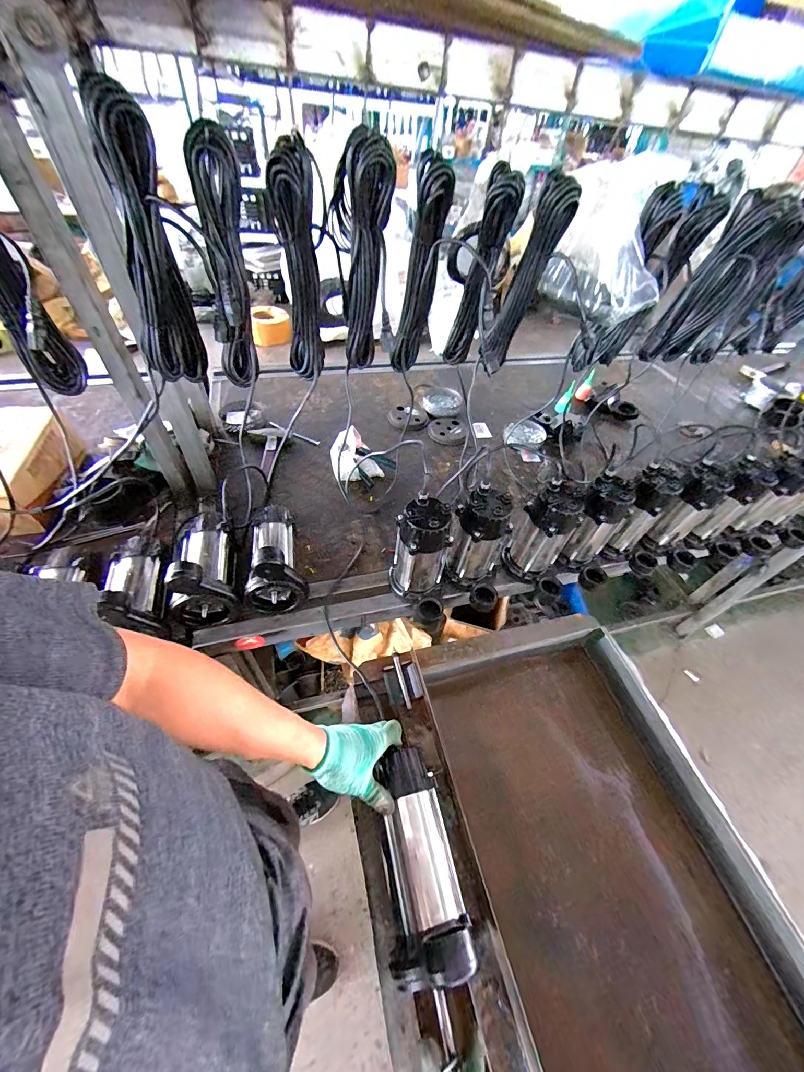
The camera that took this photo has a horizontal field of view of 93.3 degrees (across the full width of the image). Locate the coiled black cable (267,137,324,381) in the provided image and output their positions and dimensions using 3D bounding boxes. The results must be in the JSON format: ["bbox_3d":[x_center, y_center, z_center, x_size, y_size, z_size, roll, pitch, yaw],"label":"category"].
[{"bbox_3d":[-0.189,-0.478,0.710,0.074,0.349,0.063,-10,52,-15],"label":"coiled black cable"}]

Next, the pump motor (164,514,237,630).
[{"bbox_3d":[-0.402,0.056,0.753,0.111,0.167,0.216,-14,53,-18],"label":"pump motor"}]

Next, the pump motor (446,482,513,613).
[{"bbox_3d":[0.158,0.034,0.783,0.118,0.230,0.128,10,49,2],"label":"pump motor"}]

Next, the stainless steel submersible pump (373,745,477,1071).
[{"bbox_3d":[0.028,0.410,0.456,0.084,0.100,0.283,-4,43,-9],"label":"stainless steel submersible pump"}]

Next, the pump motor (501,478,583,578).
[{"bbox_3d":[0.305,-0.002,0.838,0.111,0.230,0.096,30,53,18],"label":"pump motor"}]

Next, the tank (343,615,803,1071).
[{"bbox_3d":[0.243,0.555,0.642,0.584,0.236,0.719,-8,51,-12],"label":"tank"}]

